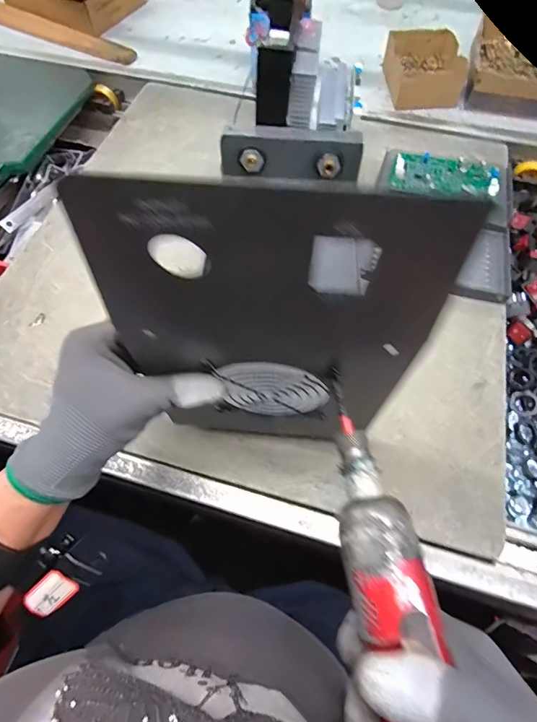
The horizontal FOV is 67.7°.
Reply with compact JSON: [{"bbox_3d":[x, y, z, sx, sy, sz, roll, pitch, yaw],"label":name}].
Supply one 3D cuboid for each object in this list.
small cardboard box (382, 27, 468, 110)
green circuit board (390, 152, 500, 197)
[{"bbox_3d":[0.257,-0.479,0.660,0.111,0.054,0.141,-2,63,-1],"label":"small cardboard box"},{"bbox_3d":[0.232,-0.245,0.529,0.132,0.011,0.053,8,78,9],"label":"green circuit board"}]

